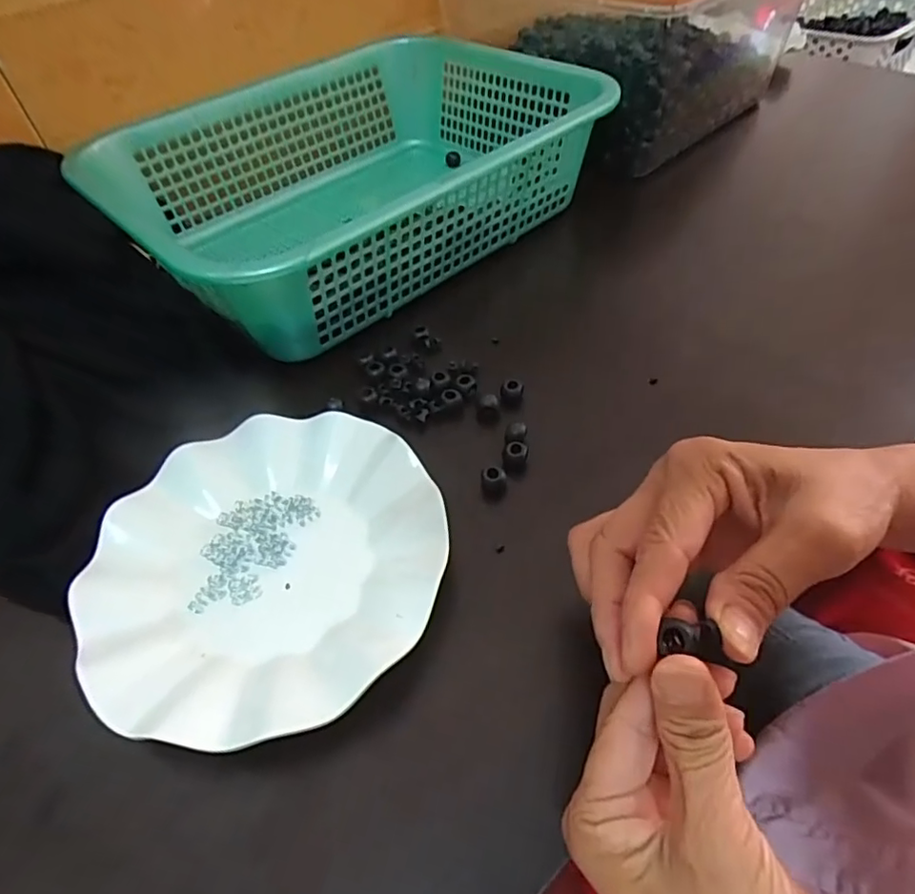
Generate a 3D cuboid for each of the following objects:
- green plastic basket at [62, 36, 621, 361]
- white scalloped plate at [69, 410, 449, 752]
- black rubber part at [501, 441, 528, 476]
[{"bbox_3d":[-0.083,-0.229,0.498,0.379,0.097,0.288,-37,55,-23],"label":"green plastic basket"},{"bbox_3d":[-0.099,0.059,0.309,0.179,0.023,0.177,-3,49,4],"label":"white scalloped plate"},{"bbox_3d":[0.035,0.006,0.355,0.014,0.018,0.012,10,51,15],"label":"black rubber part"}]

